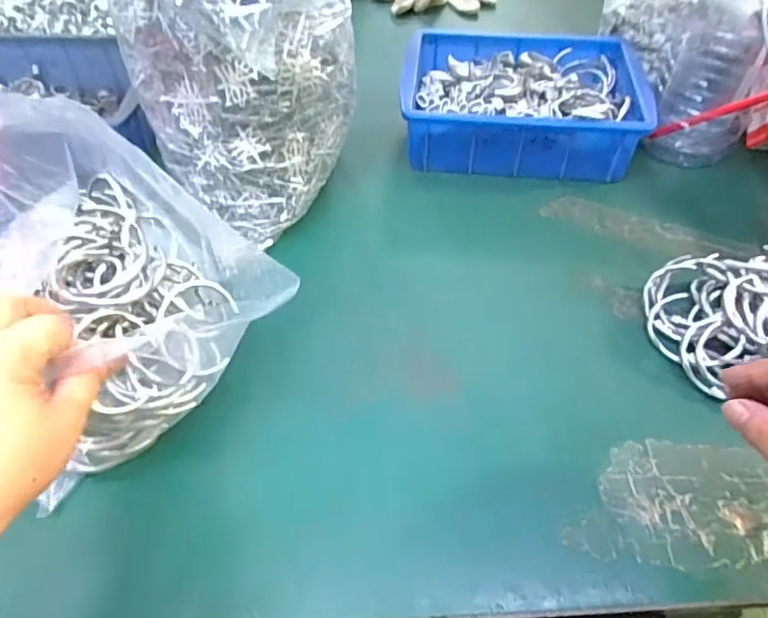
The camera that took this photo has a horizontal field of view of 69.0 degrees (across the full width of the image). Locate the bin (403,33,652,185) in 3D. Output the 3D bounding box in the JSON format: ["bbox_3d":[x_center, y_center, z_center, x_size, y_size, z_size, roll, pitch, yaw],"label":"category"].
[{"bbox_3d":[0.145,-0.226,0.604,0.244,0.071,0.176,7,52,5],"label":"bin"}]

